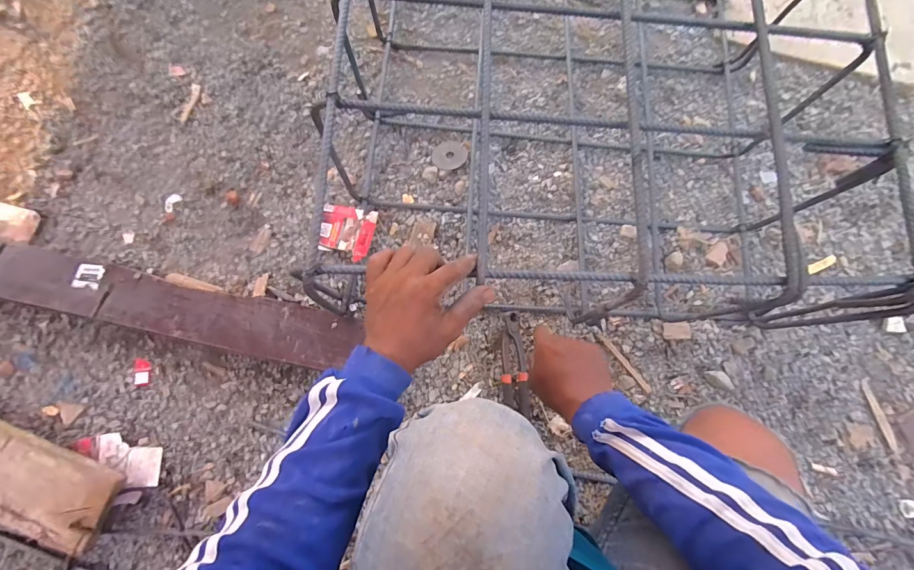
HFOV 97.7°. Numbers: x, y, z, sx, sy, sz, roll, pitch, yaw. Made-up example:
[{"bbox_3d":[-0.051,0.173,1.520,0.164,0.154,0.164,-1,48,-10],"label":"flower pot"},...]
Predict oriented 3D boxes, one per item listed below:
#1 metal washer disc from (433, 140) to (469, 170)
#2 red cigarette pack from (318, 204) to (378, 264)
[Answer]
[{"bbox_3d":[-0.013,-0.239,0.733,0.064,0.004,0.065,-3,67,7],"label":"metal washer disc"},{"bbox_3d":[-0.188,-0.091,0.680,0.095,0.037,0.091,11,79,1],"label":"red cigarette pack"}]

